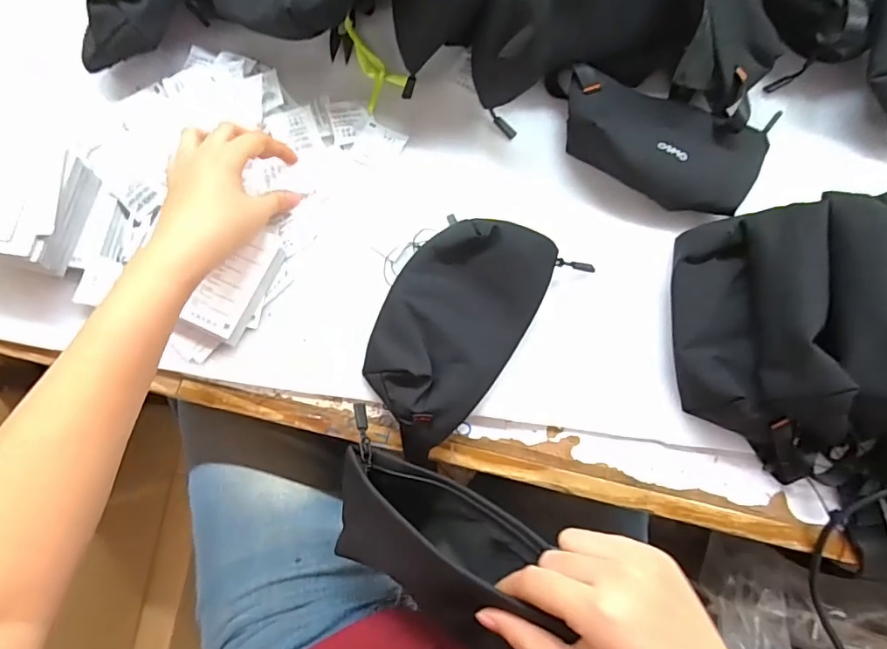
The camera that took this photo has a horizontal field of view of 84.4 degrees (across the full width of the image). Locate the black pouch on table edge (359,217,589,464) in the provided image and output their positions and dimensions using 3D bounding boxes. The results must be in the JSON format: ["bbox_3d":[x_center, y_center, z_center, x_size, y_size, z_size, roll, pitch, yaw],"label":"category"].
[{"bbox_3d":[0.008,-0.004,0.385,0.113,0.051,0.201,41,80,7],"label":"black pouch on table edge"}]

